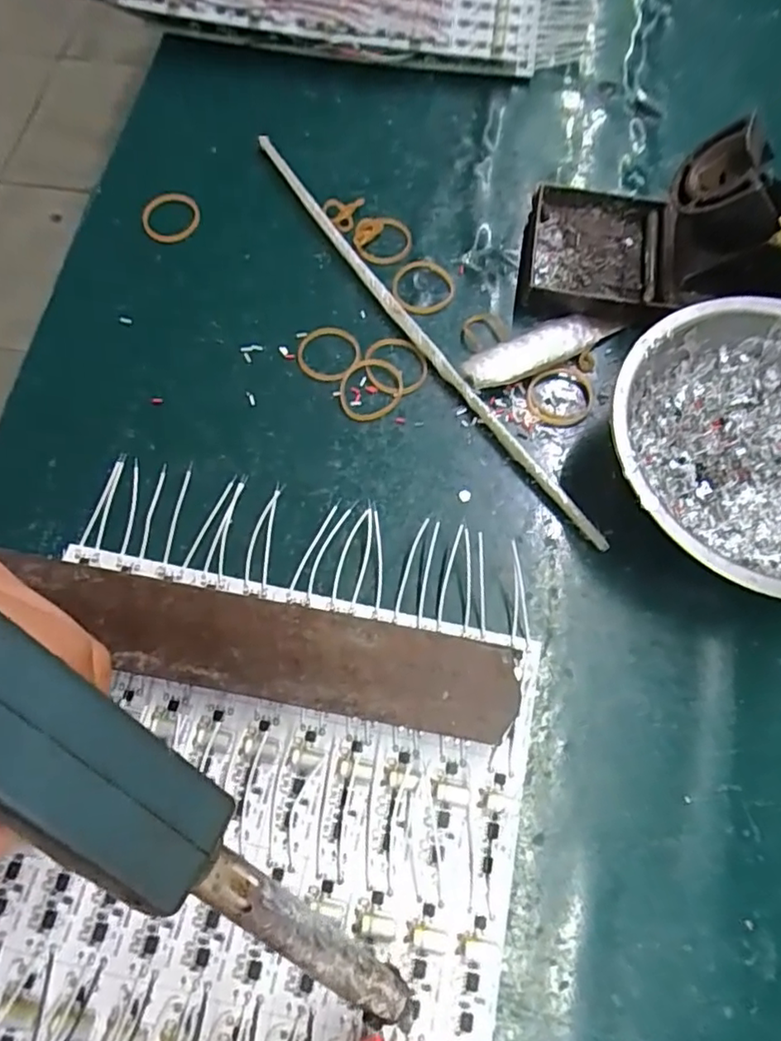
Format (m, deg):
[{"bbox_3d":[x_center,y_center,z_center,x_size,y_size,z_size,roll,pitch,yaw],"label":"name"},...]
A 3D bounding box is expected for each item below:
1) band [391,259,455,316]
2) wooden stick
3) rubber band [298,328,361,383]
[{"bbox_3d":[0.016,-0.114,0.298,0.030,0.004,0.029,-2,70,-2],"label":"band"},{"bbox_3d":[0.011,-0.094,0.288,0.018,0.009,0.266,-31,73,-12],"label":"wooden stick"},{"bbox_3d":[-0.029,-0.078,0.285,0.029,0.004,0.028,0,69,-1],"label":"rubber band"}]

